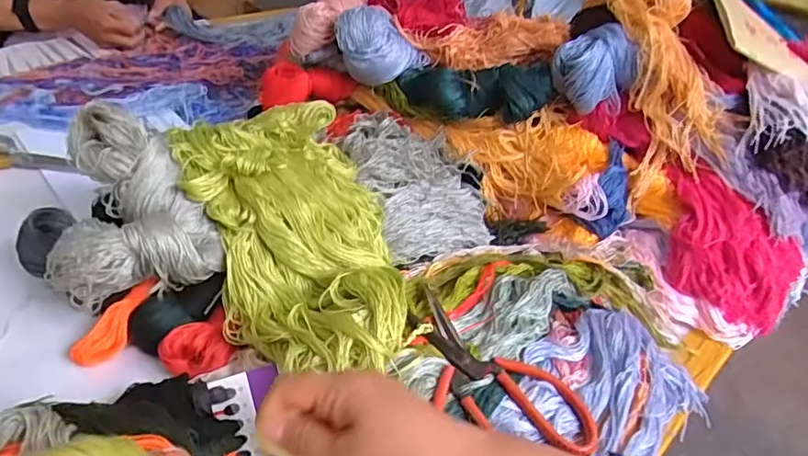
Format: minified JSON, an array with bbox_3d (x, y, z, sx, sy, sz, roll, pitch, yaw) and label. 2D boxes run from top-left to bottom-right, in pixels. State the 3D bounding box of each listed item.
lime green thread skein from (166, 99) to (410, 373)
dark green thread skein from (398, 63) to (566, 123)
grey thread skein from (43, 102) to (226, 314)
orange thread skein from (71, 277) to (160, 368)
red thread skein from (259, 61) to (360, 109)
[{"bbox_3d":[-0.101,0.000,0.520,0.182,0.088,0.342,-10,40,-22],"label":"lime green thread skein"},{"bbox_3d":[0.088,-0.176,0.703,0.200,0.069,0.070,14,37,9],"label":"dark green thread skein"},{"bbox_3d":[-0.250,-0.024,0.503,0.136,0.108,0.150,-10,40,-22],"label":"grey thread skein"},{"bbox_3d":[-0.262,0.085,0.506,0.027,0.021,0.091,24,68,22],"label":"orange thread skein"},{"bbox_3d":[-0.137,-0.202,0.783,0.135,0.048,0.047,0,37,-10],"label":"red thread skein"}]

